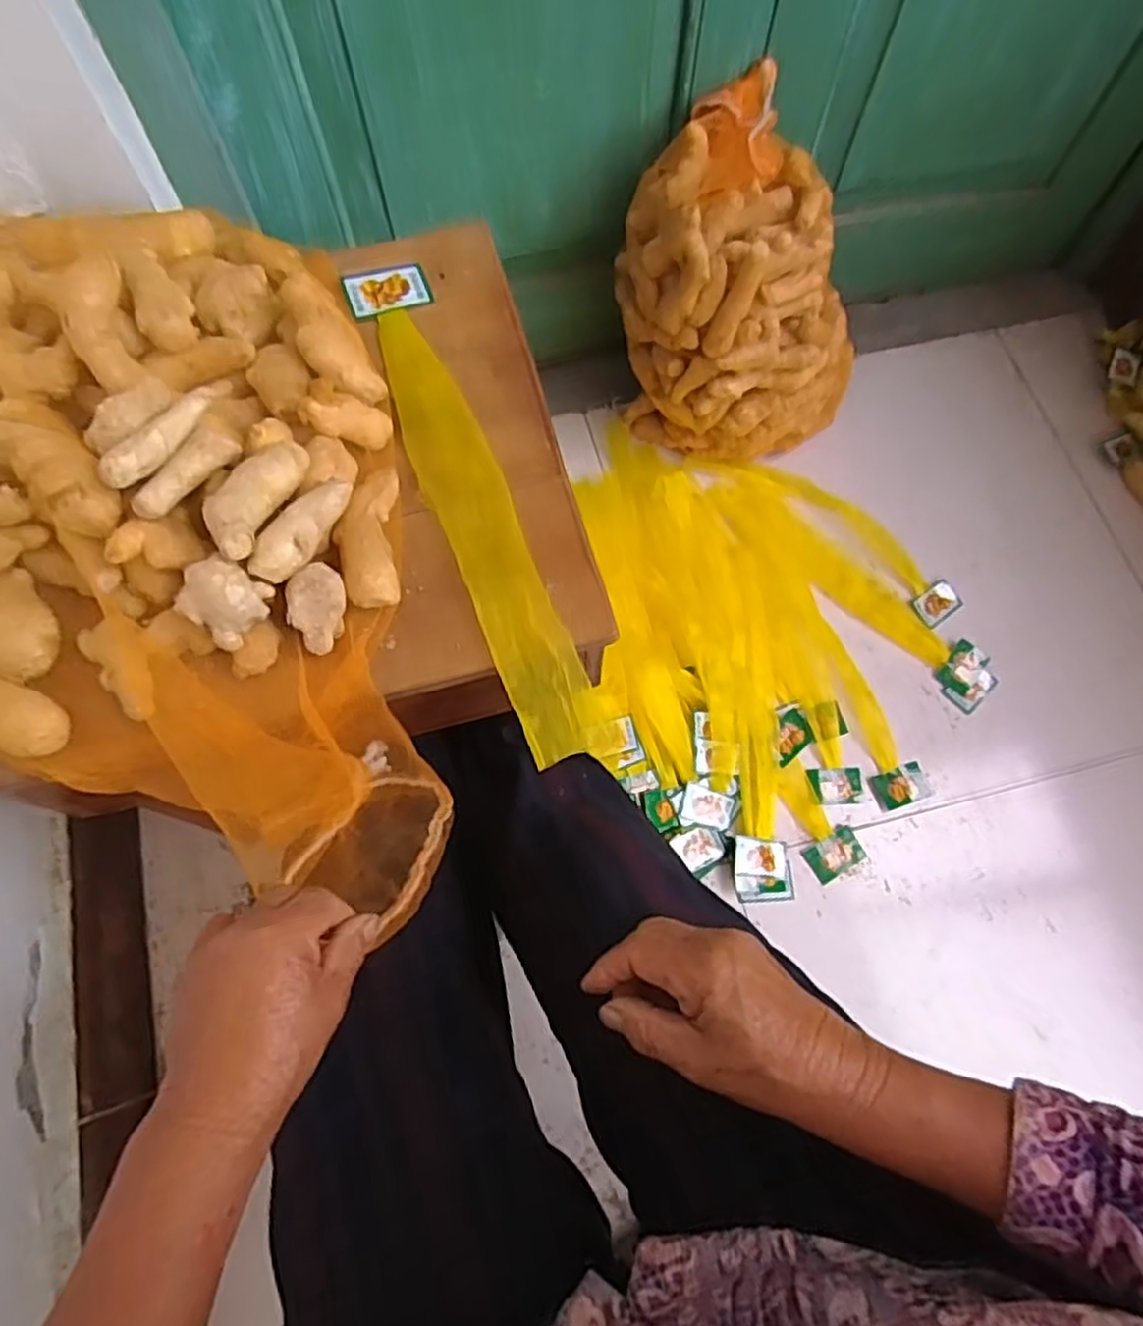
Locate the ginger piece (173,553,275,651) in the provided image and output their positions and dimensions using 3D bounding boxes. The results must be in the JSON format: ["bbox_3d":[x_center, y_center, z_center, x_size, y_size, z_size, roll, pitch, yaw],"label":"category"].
[{"bbox_3d":[-0.197,-0.035,0.419,0.041,0.026,0.042,28,73,9],"label":"ginger piece"}]

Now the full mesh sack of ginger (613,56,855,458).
[{"bbox_3d":[0.203,-0.431,0.894,0.271,0.331,0.255,41,76,13],"label":"full mesh sack of ginger"}]

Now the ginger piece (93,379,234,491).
[{"bbox_3d":[-0.229,-0.134,0.425,0.013,0.024,0.090,30,74,10],"label":"ginger piece"}]

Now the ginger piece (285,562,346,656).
[{"bbox_3d":[-0.152,-0.032,0.441,0.034,0.025,0.052,1,95,-36],"label":"ginger piece"}]

